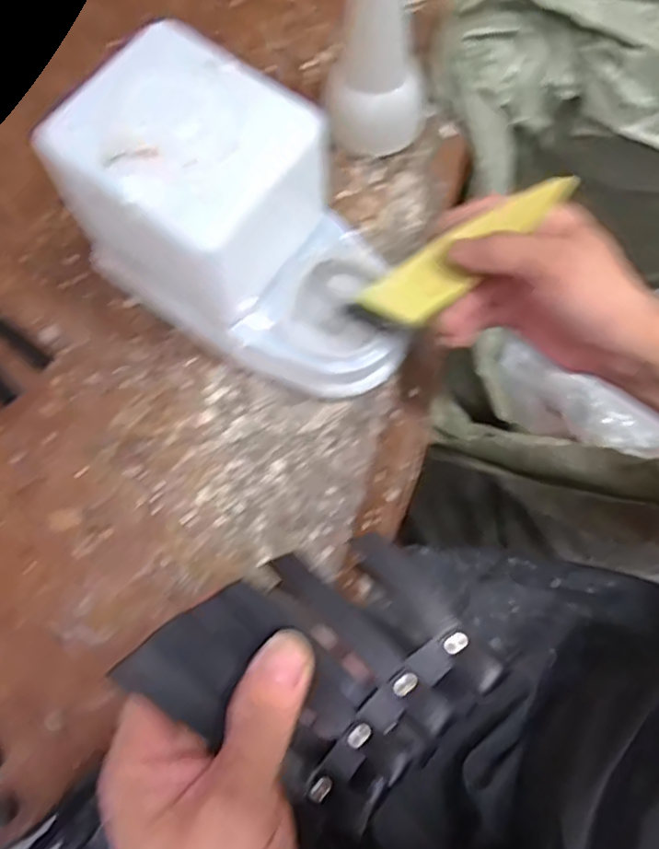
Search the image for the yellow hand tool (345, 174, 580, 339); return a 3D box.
[{"bbox_3d":[0.073,-0.093,0.328,0.130,0.010,0.035,-35,78,8],"label":"yellow hand tool"}]

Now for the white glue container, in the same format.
[{"bbox_3d":[-0.039,-0.102,0.331,0.193,0.124,0.105,30,76,6],"label":"white glue container"}]

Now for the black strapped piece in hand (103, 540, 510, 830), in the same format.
[{"bbox_3d":[-0.003,0.087,0.217,0.097,0.027,0.096,44,78,9],"label":"black strapped piece in hand"}]

